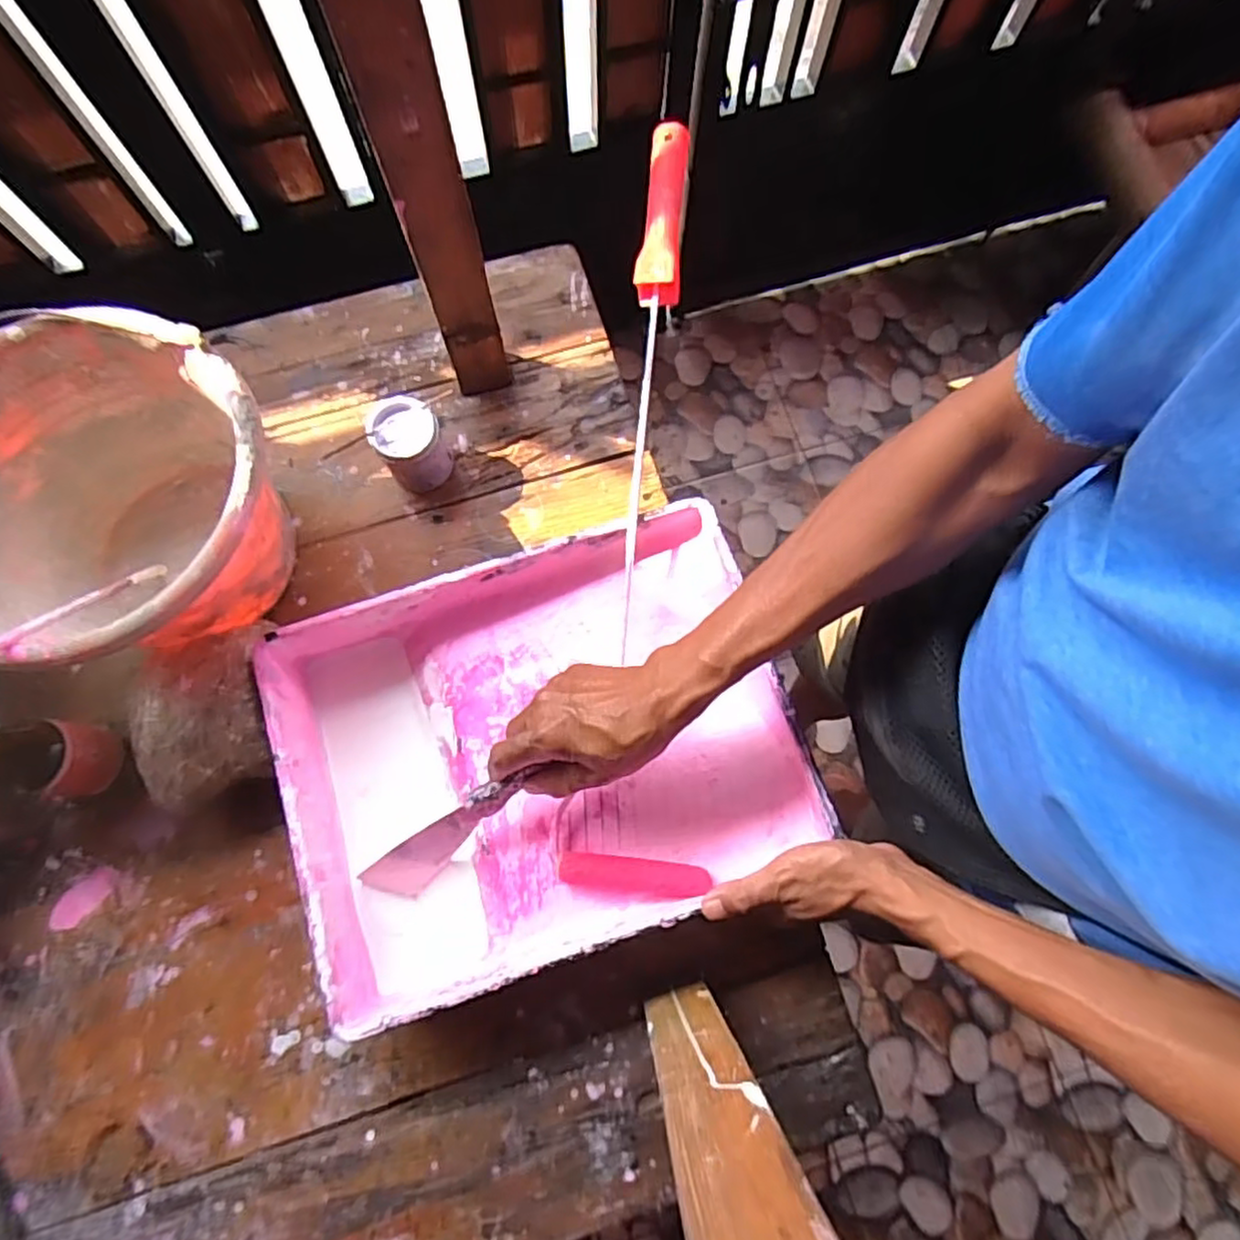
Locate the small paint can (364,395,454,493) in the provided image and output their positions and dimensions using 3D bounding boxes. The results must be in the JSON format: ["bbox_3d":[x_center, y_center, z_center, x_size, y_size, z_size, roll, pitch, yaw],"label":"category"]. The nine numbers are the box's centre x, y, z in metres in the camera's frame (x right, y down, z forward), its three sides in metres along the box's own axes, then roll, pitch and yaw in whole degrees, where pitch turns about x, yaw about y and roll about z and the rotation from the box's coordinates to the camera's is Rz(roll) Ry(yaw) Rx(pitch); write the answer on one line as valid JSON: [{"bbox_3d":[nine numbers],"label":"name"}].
[{"bbox_3d":[-0.175,-0.147,0.575,0.051,0.065,0.054,0,76,0],"label":"small paint can"}]

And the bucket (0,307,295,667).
[{"bbox_3d":[-0.356,-0.078,0.518,0.232,0.166,0.229,0,76,0],"label":"bucket"}]

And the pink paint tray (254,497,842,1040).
[{"bbox_3d":[-0.059,0.094,0.511,0.346,0.072,0.273,-18,77,-4],"label":"pink paint tray"}]

